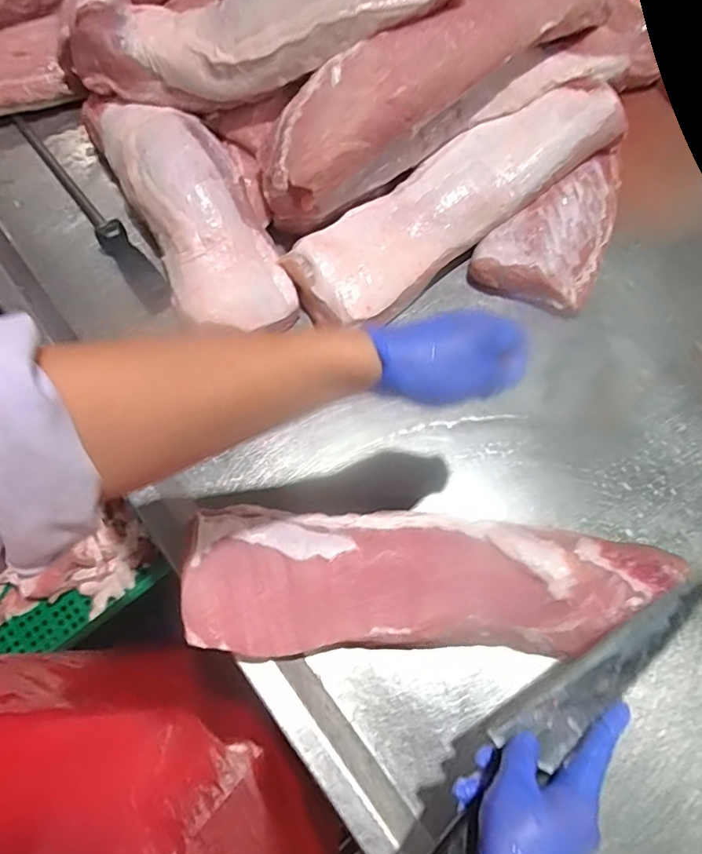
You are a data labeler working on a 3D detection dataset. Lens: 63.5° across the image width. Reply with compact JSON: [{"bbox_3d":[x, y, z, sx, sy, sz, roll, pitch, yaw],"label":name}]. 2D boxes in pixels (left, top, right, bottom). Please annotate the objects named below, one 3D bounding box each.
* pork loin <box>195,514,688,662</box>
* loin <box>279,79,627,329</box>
[{"bbox_3d":[0.071,0.148,0.529,0.423,0.075,0.125,2,69,-1],"label":"pork loin"},{"bbox_3d":[0.132,-0.276,0.666,0.438,0.068,0.121,-34,73,-13],"label":"loin"}]

